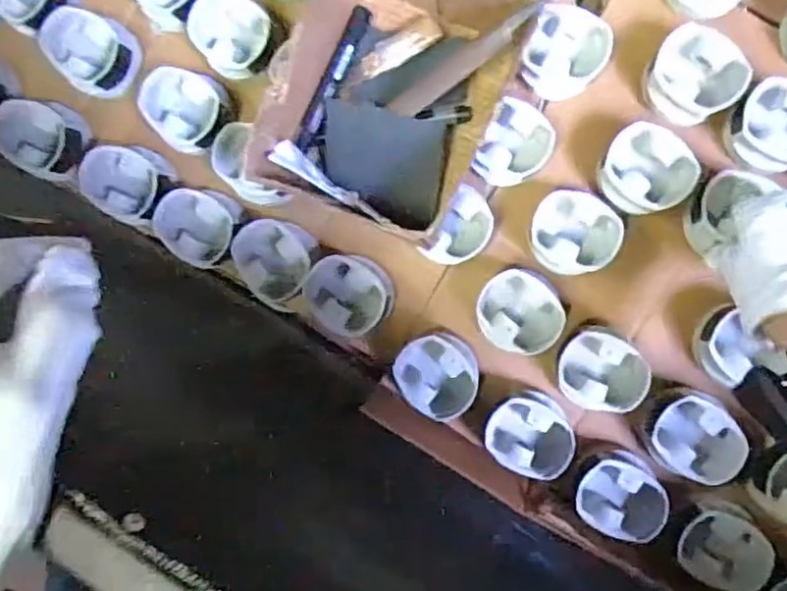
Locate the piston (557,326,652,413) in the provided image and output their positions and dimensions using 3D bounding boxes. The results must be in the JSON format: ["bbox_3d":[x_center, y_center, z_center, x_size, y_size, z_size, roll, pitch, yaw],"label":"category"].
[{"bbox_3d":[0.188,0.066,0.580,0.077,0.036,0.074,0,91,7],"label":"piston"}]

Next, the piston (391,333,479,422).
[{"bbox_3d":[0.043,0.075,0.599,0.073,0.045,0.076,0,91,7],"label":"piston"}]

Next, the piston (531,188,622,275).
[{"bbox_3d":[0.164,-0.058,0.581,0.079,0.039,0.077,0,91,7],"label":"piston"}]

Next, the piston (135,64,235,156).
[{"bbox_3d":[-0.198,-0.180,0.629,0.075,0.062,0.072,0,91,7],"label":"piston"}]

